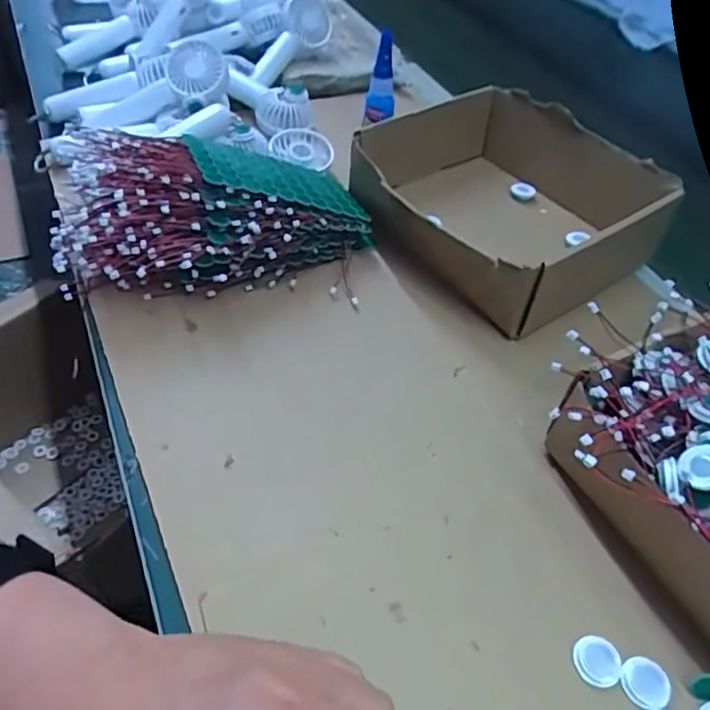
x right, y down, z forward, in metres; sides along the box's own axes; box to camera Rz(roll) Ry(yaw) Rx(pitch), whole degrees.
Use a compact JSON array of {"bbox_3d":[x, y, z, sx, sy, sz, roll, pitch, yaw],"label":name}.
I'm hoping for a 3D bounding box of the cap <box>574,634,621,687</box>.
[{"bbox_3d":[0.120,0.151,0.304,0.022,0.006,0.021,3,47,-3],"label":"cap"}]

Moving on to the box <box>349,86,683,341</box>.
[{"bbox_3d":[0.122,-0.129,0.516,0.187,0.077,0.209,-26,54,-26],"label":"box"}]

